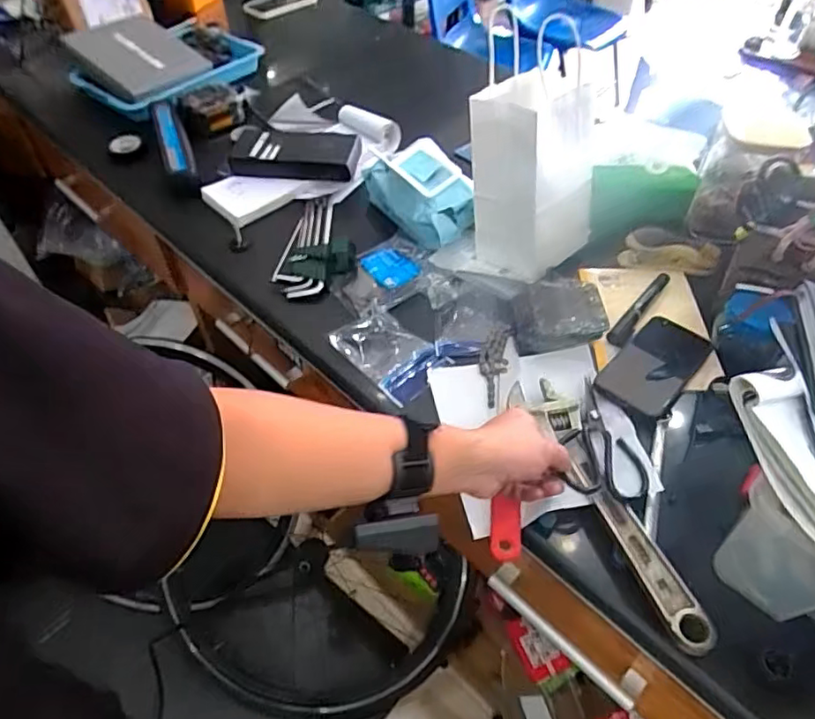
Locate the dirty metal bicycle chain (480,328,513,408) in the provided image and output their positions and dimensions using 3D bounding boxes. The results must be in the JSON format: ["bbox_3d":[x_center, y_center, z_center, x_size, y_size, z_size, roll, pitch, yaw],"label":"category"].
[{"bbox_3d":[0.104,0.008,0.718,0.034,0.008,0.107,9,62,7],"label":"dirty metal bicycle chain"}]

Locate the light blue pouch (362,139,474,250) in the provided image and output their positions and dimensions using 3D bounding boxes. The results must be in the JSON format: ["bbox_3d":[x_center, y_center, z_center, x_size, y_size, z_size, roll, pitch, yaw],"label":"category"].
[{"bbox_3d":[0.017,-0.255,0.888,0.095,0.082,0.205,-25,54,-20],"label":"light blue pouch"}]

